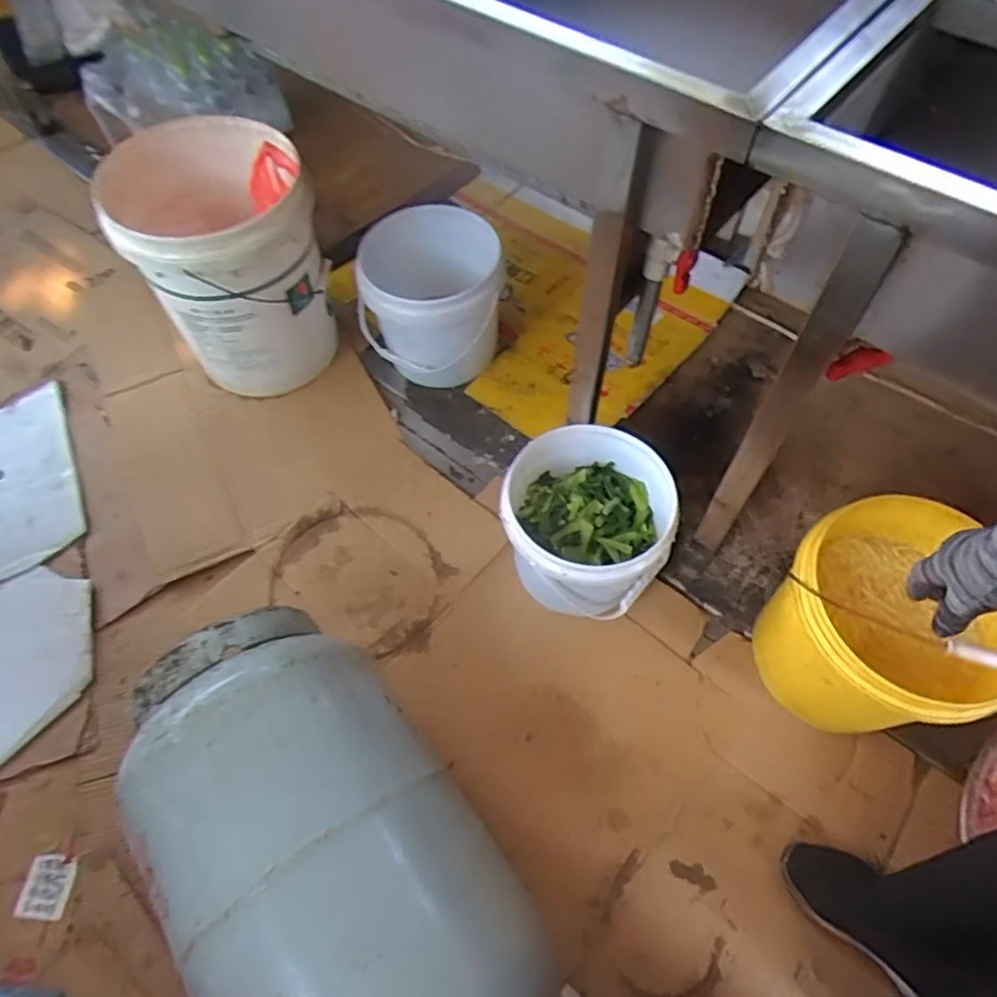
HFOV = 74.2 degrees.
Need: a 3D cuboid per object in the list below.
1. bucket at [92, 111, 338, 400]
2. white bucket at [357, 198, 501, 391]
[{"bbox_3d":[-0.451,-0.389,1.142,0.281,0.399,0.274,0,60,0],"label":"bucket"},{"bbox_3d":[-0.121,-0.354,1.210,0.248,0.265,0.231,0,60,0],"label":"white bucket"}]

